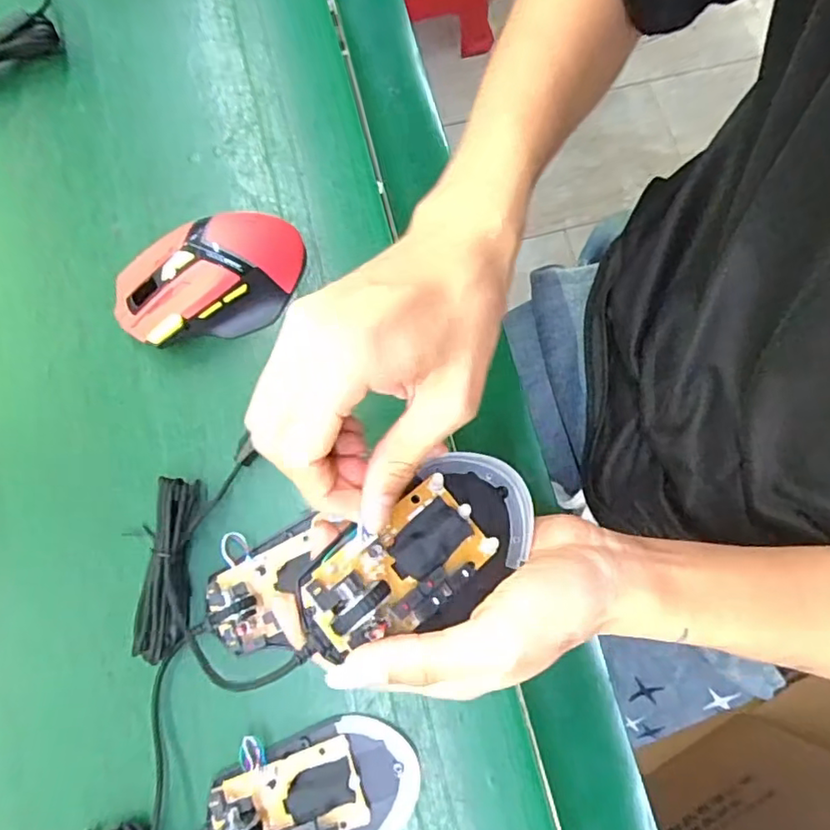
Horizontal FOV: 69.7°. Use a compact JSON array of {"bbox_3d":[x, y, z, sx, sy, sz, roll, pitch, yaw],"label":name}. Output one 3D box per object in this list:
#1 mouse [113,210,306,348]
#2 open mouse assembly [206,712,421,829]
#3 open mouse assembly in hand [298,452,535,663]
[{"bbox_3d":[-0.127,-0.085,0.372,0.118,0.040,0.066,-24,78,-6],"label":"mouse"},{"bbox_3d":[-0.052,0.204,0.309,0.106,0.032,0.073,-9,77,-3],"label":"open mouse assembly"},{"bbox_3d":[0.005,0.056,0.253,0.113,0.030,0.057,-29,78,-28],"label":"open mouse assembly in hand"}]

